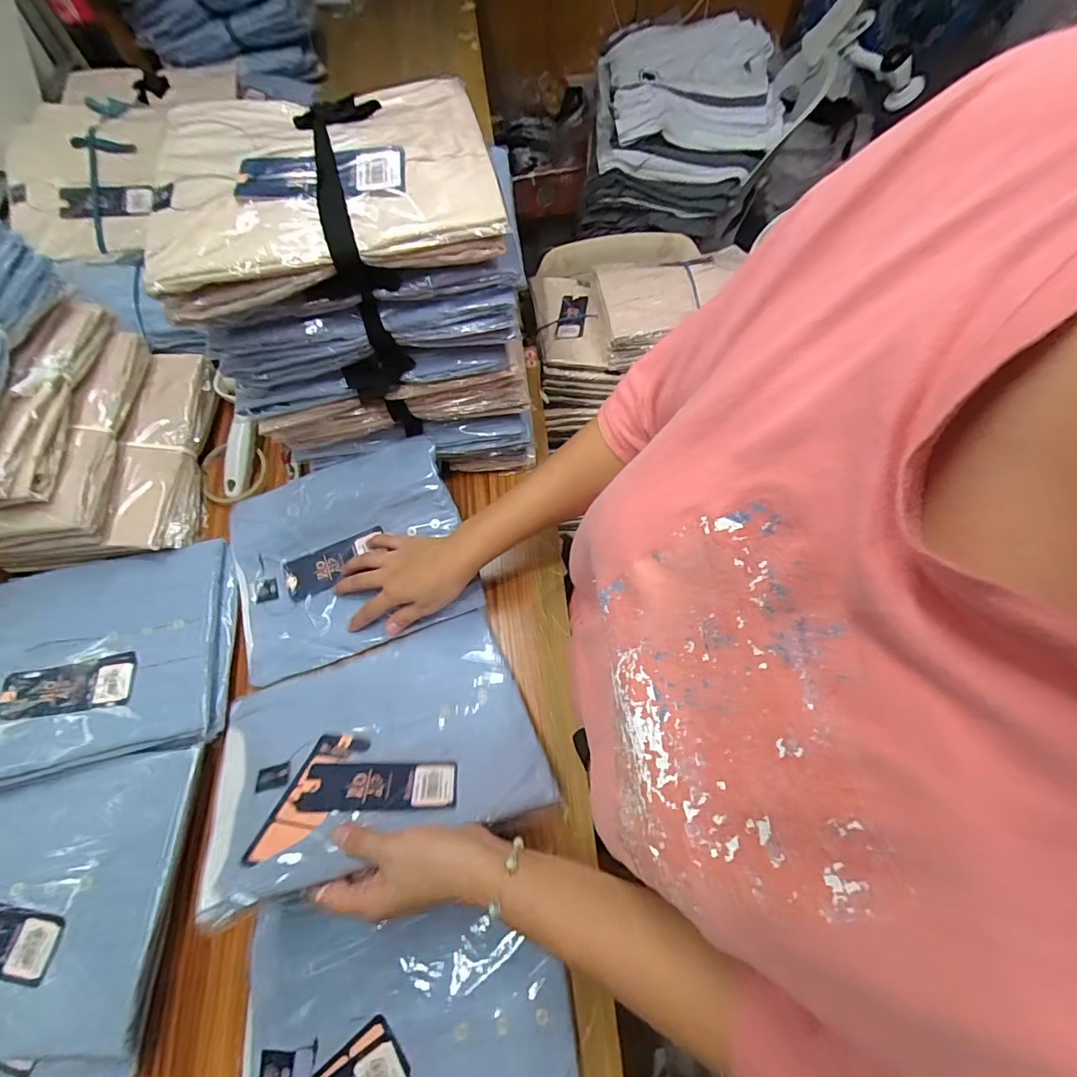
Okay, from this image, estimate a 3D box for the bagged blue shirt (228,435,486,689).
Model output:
[{"bbox_3d":[-0.209,0.021,0.533,0.253,0.027,0.203,-20,80,3],"label":"bagged blue shirt"}]

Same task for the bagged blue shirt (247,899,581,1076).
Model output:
[{"bbox_3d":[-0.098,0.397,0.382,0.250,0.029,0.190,-6,66,0],"label":"bagged blue shirt"}]

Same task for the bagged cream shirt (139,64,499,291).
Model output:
[{"bbox_3d":[-0.162,-0.281,0.368,0.244,0.022,0.190,-12,66,-3],"label":"bagged cream shirt"}]

